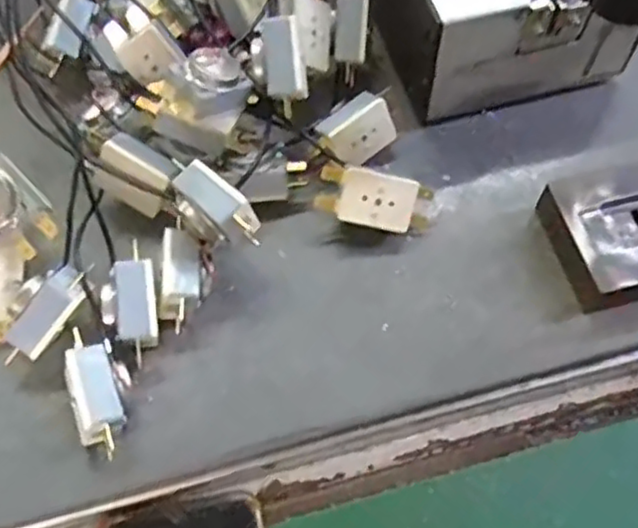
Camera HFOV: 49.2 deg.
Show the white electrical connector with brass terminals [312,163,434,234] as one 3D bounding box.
[{"bbox_3d":[0.030,-0.034,0.361,0.059,0.019,0.029,11,98,-4],"label":"white electrical connector with brass terminals"}]

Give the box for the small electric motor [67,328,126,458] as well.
[{"bbox_3d":[-0.100,0.060,0.320,0.019,0.029,0.058,-20,66,-8],"label":"small electric motor"}]

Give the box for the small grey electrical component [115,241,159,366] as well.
[{"bbox_3d":[-0.087,0.019,0.337,0.017,0.028,0.052,-8,65,-3],"label":"small grey electrical component"}]

